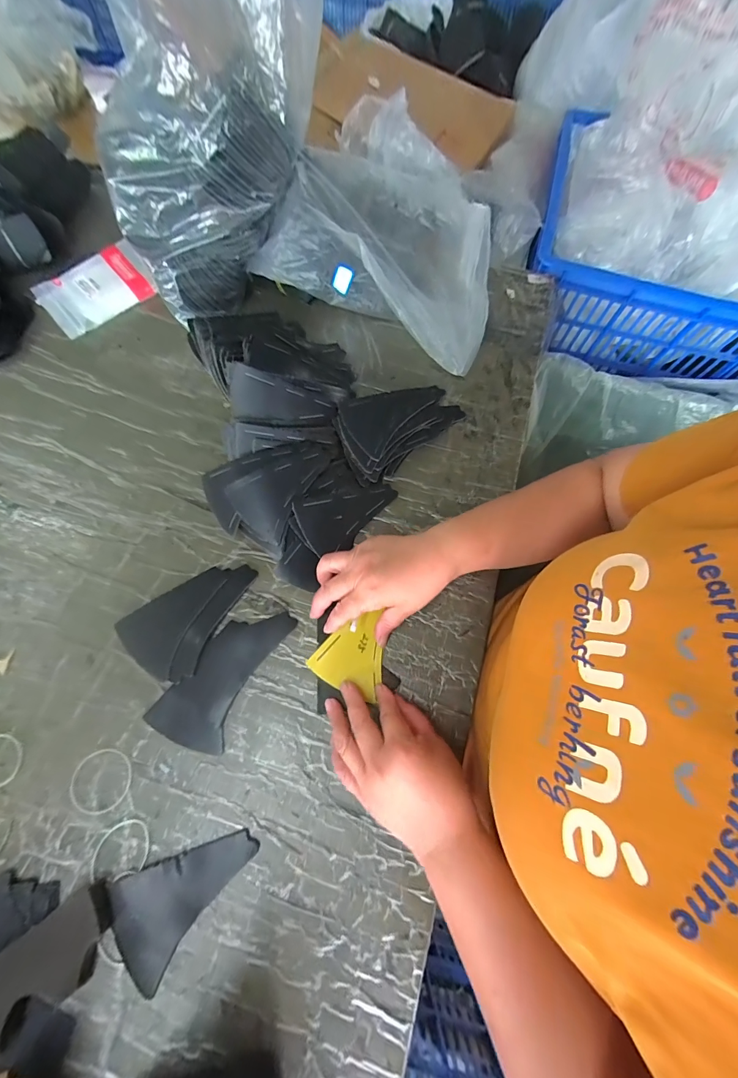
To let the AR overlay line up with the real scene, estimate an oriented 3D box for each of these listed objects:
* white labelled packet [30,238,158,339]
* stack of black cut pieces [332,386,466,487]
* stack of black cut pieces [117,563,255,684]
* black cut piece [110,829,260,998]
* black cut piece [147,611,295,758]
[{"bbox_3d":[-0.411,-0.381,0.556,0.155,0.014,0.104,-38,90,-10],"label":"white labelled packet"},{"bbox_3d":[0.040,-0.151,0.472,0.173,0.040,0.095,-32,73,-12],"label":"stack of black cut pieces"},{"bbox_3d":[-0.196,0.076,0.403,0.090,0.009,0.139,34,73,11],"label":"stack of black cut pieces"},{"bbox_3d":[-0.154,0.316,0.314,0.120,0.004,0.078,-17,71,-7],"label":"black cut piece"},{"bbox_3d":[-0.152,0.136,0.383,0.080,0.004,0.151,25,71,8],"label":"black cut piece"}]

